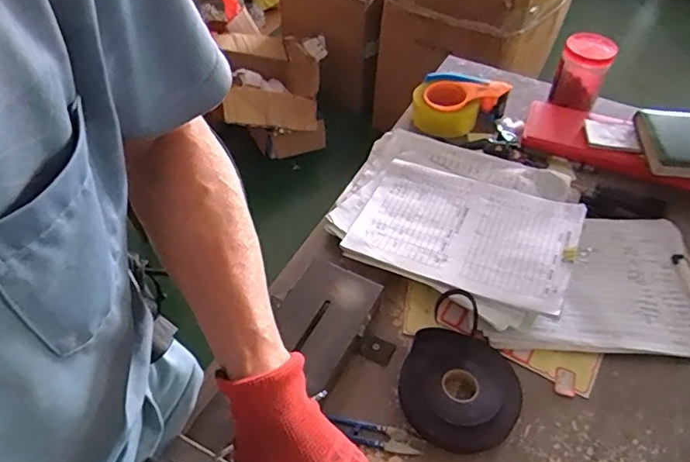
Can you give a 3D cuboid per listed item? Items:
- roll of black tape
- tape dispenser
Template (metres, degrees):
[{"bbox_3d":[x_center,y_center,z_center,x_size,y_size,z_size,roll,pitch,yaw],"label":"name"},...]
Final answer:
[{"bbox_3d":[0.134,0.185,0.645,0.136,0.027,0.137,-1,48,2],"label":"roll of black tape"},{"bbox_3d":[0.204,-0.227,1.007,0.152,0.062,0.128,21,51,17],"label":"tape dispenser"}]

